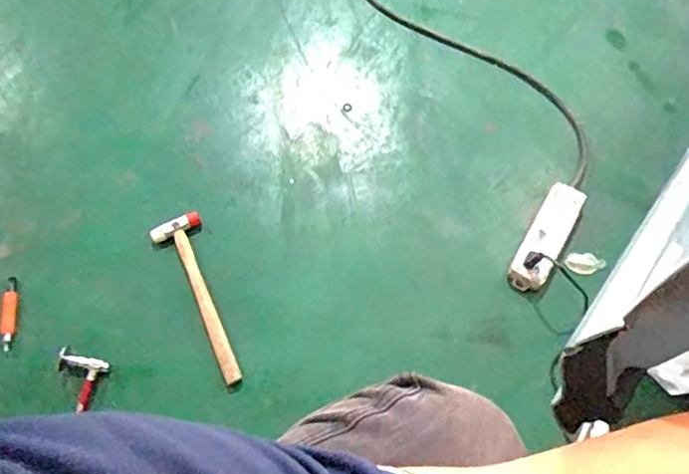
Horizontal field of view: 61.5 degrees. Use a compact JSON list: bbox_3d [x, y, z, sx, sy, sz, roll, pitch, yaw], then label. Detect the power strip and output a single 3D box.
[{"bbox_3d":[0.309,-0.001,0.883,0.057,0.035,0.184,30,71,10],"label":"power strip"}]

